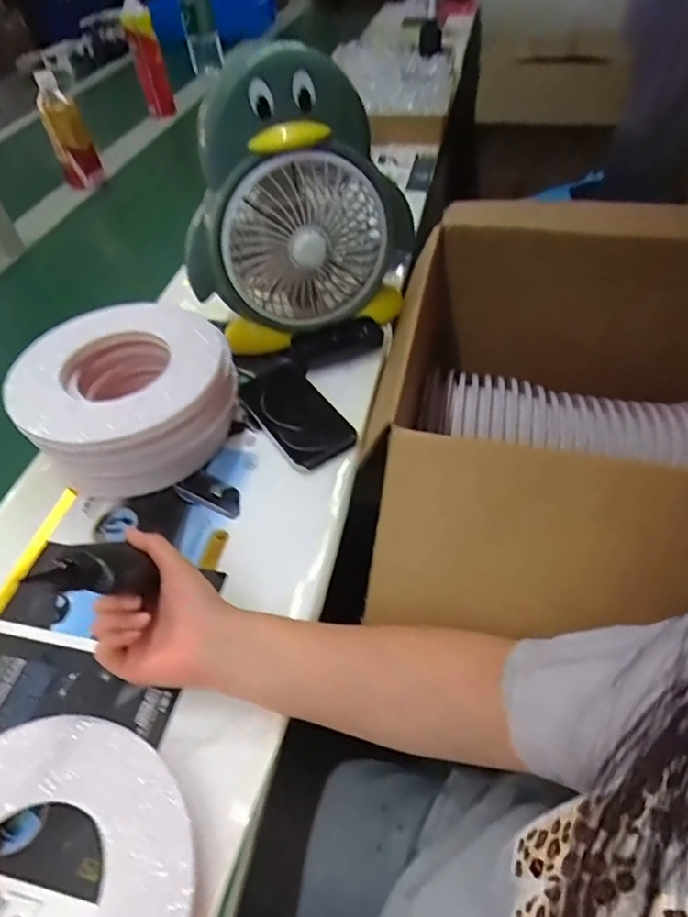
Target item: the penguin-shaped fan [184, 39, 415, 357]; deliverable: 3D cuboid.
[{"bbox_3d":[-0.053,-0.274,0.600,0.255,0.270,0.139,-14,50,-8],"label":"penguin-shaped fan"}]

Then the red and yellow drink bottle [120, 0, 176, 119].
[{"bbox_3d":[-0.448,-0.907,1.244,0.070,0.228,0.080,-24,53,-19],"label":"red and yellow drink bottle"}]

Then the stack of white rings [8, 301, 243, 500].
[{"bbox_3d":[-0.204,-0.053,0.531,0.171,0.126,0.166,-1,49,3],"label":"stack of white rings"}]

